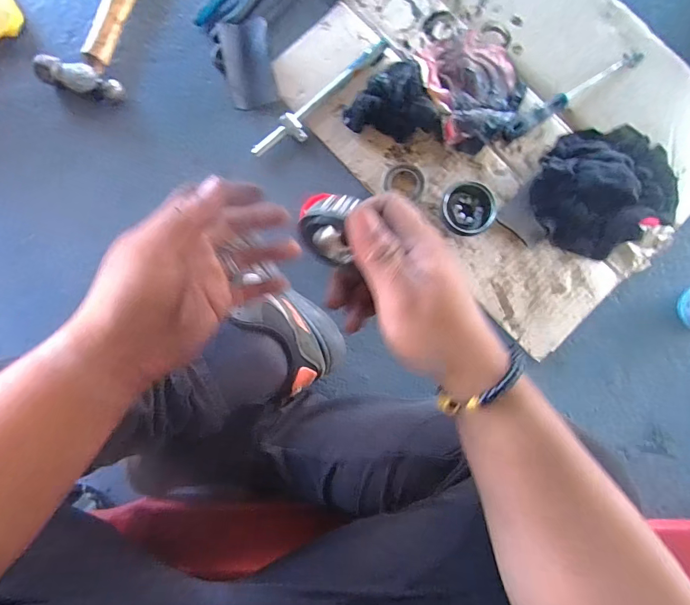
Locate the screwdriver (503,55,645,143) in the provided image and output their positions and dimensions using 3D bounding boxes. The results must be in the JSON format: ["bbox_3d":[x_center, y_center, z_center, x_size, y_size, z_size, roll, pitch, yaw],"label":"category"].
[{"bbox_3d":[0.314,-0.287,0.542,0.215,0.024,0.020,-31,88,-2],"label":"screwdriver"}]

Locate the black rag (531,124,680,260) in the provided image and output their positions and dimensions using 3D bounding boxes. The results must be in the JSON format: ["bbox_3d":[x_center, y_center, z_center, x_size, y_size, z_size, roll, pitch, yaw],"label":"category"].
[{"bbox_3d":[0.352,-0.157,0.533,0.178,0.034,0.167,-30,88,-2],"label":"black rag"}]

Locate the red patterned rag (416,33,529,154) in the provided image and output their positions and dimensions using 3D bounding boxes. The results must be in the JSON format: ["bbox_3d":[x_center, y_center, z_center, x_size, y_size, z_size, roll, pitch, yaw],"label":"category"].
[{"bbox_3d":[0.179,-0.299,0.535,0.135,0.034,0.165,-22,87,-1],"label":"red patterned rag"}]

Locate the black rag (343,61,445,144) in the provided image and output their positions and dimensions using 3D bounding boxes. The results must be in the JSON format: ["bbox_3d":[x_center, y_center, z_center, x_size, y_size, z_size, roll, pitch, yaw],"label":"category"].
[{"bbox_3d":[0.066,-0.273,0.529,0.128,0.045,0.085,-2,87,0],"label":"black rag"}]

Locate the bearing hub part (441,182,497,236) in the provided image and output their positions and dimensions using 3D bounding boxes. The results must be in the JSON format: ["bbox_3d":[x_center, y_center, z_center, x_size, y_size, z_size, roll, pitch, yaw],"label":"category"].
[{"bbox_3d":[0.163,-0.123,0.527,0.069,0.041,0.064,0,87,0],"label":"bearing hub part"}]

